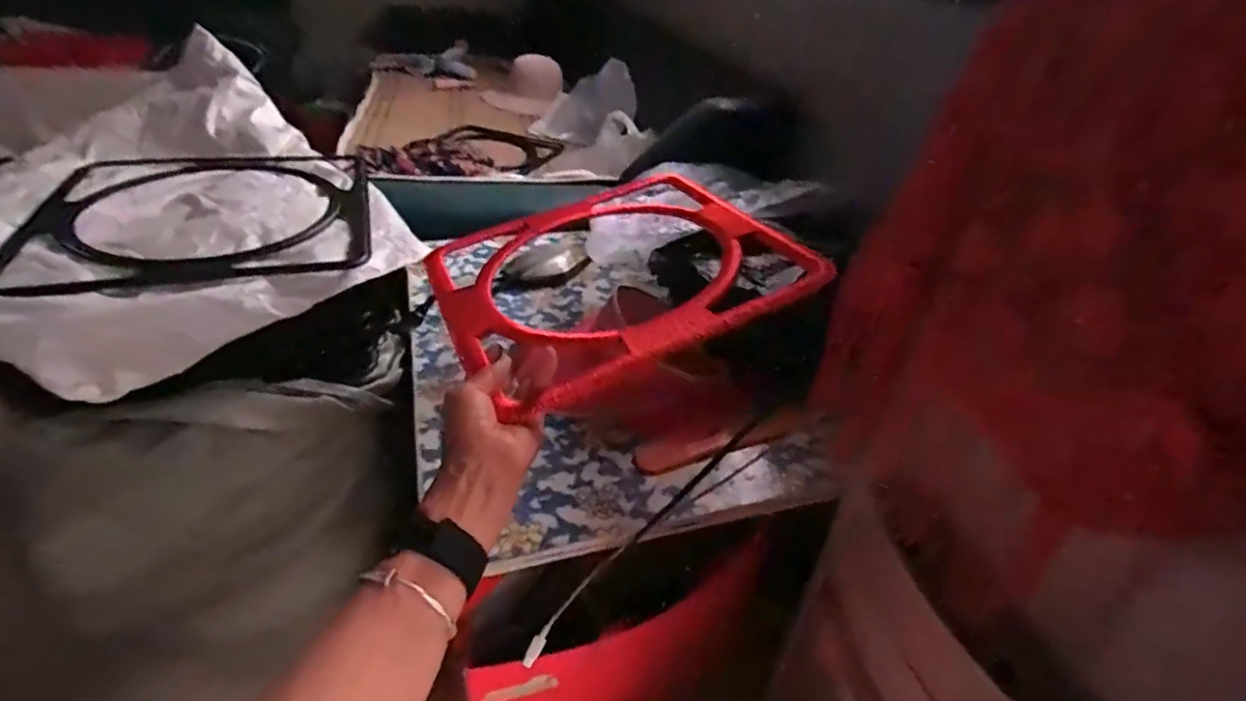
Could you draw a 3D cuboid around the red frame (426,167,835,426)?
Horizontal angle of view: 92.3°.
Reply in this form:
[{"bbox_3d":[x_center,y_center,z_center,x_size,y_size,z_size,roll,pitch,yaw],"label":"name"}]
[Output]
[{"bbox_3d":[-0.016,-0.088,0.617,0.336,0.017,0.328,-23,41,-14],"label":"red frame"}]

